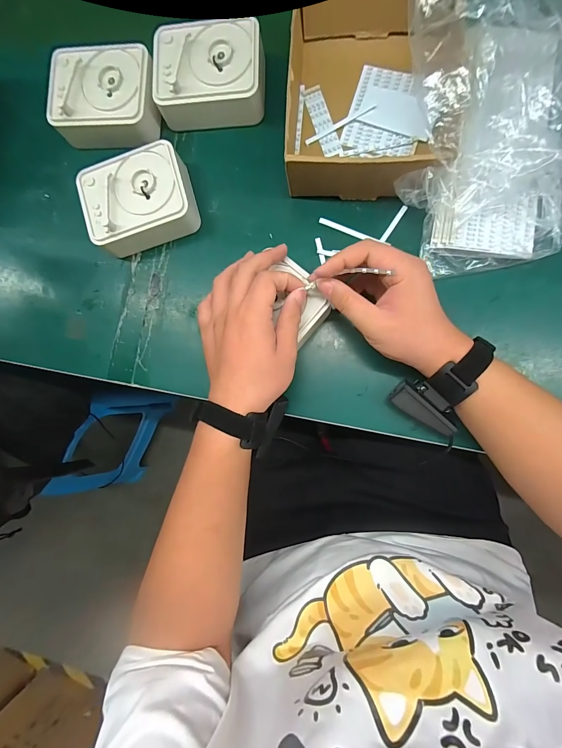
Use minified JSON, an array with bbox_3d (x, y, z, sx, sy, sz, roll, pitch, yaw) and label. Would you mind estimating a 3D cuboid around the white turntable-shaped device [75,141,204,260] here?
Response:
[{"bbox_3d":[-0.170,-0.207,0.404,0.126,0.050,0.101,-17,86,7],"label":"white turntable-shaped device"}]

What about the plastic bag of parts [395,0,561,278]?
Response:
[{"bbox_3d":[0.211,-0.236,0.329,0.171,0.098,0.237,-1,88,8],"label":"plastic bag of parts"}]

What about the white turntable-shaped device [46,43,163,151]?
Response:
[{"bbox_3d":[-0.216,-0.341,0.411,0.130,0.050,0.110,10,90,8],"label":"white turntable-shaped device"}]

